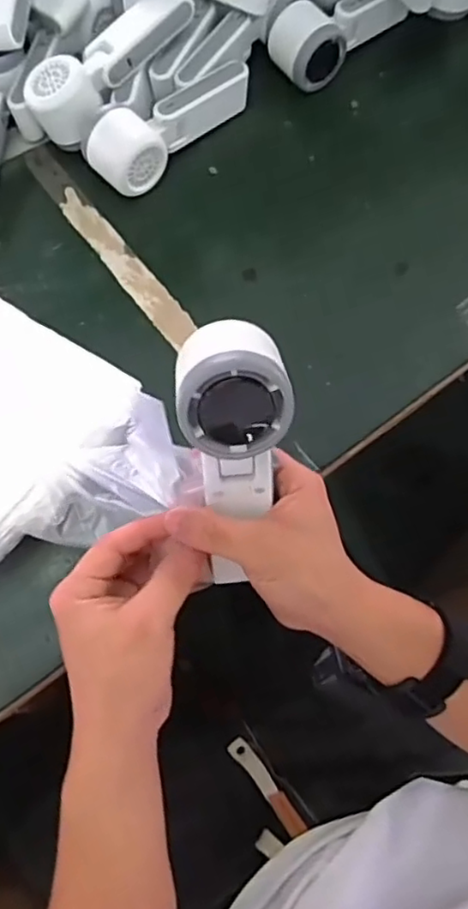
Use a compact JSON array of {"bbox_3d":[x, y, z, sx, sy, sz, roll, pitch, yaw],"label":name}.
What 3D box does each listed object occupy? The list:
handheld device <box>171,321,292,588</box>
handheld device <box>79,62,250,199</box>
[{"bbox_3d":[0.002,0.005,0.353,0.055,0.145,0.051,-4,30,-1],"label":"handheld device"},{"bbox_3d":[-0.062,-0.304,0.566,0.066,0.051,0.164,37,75,13],"label":"handheld device"}]

